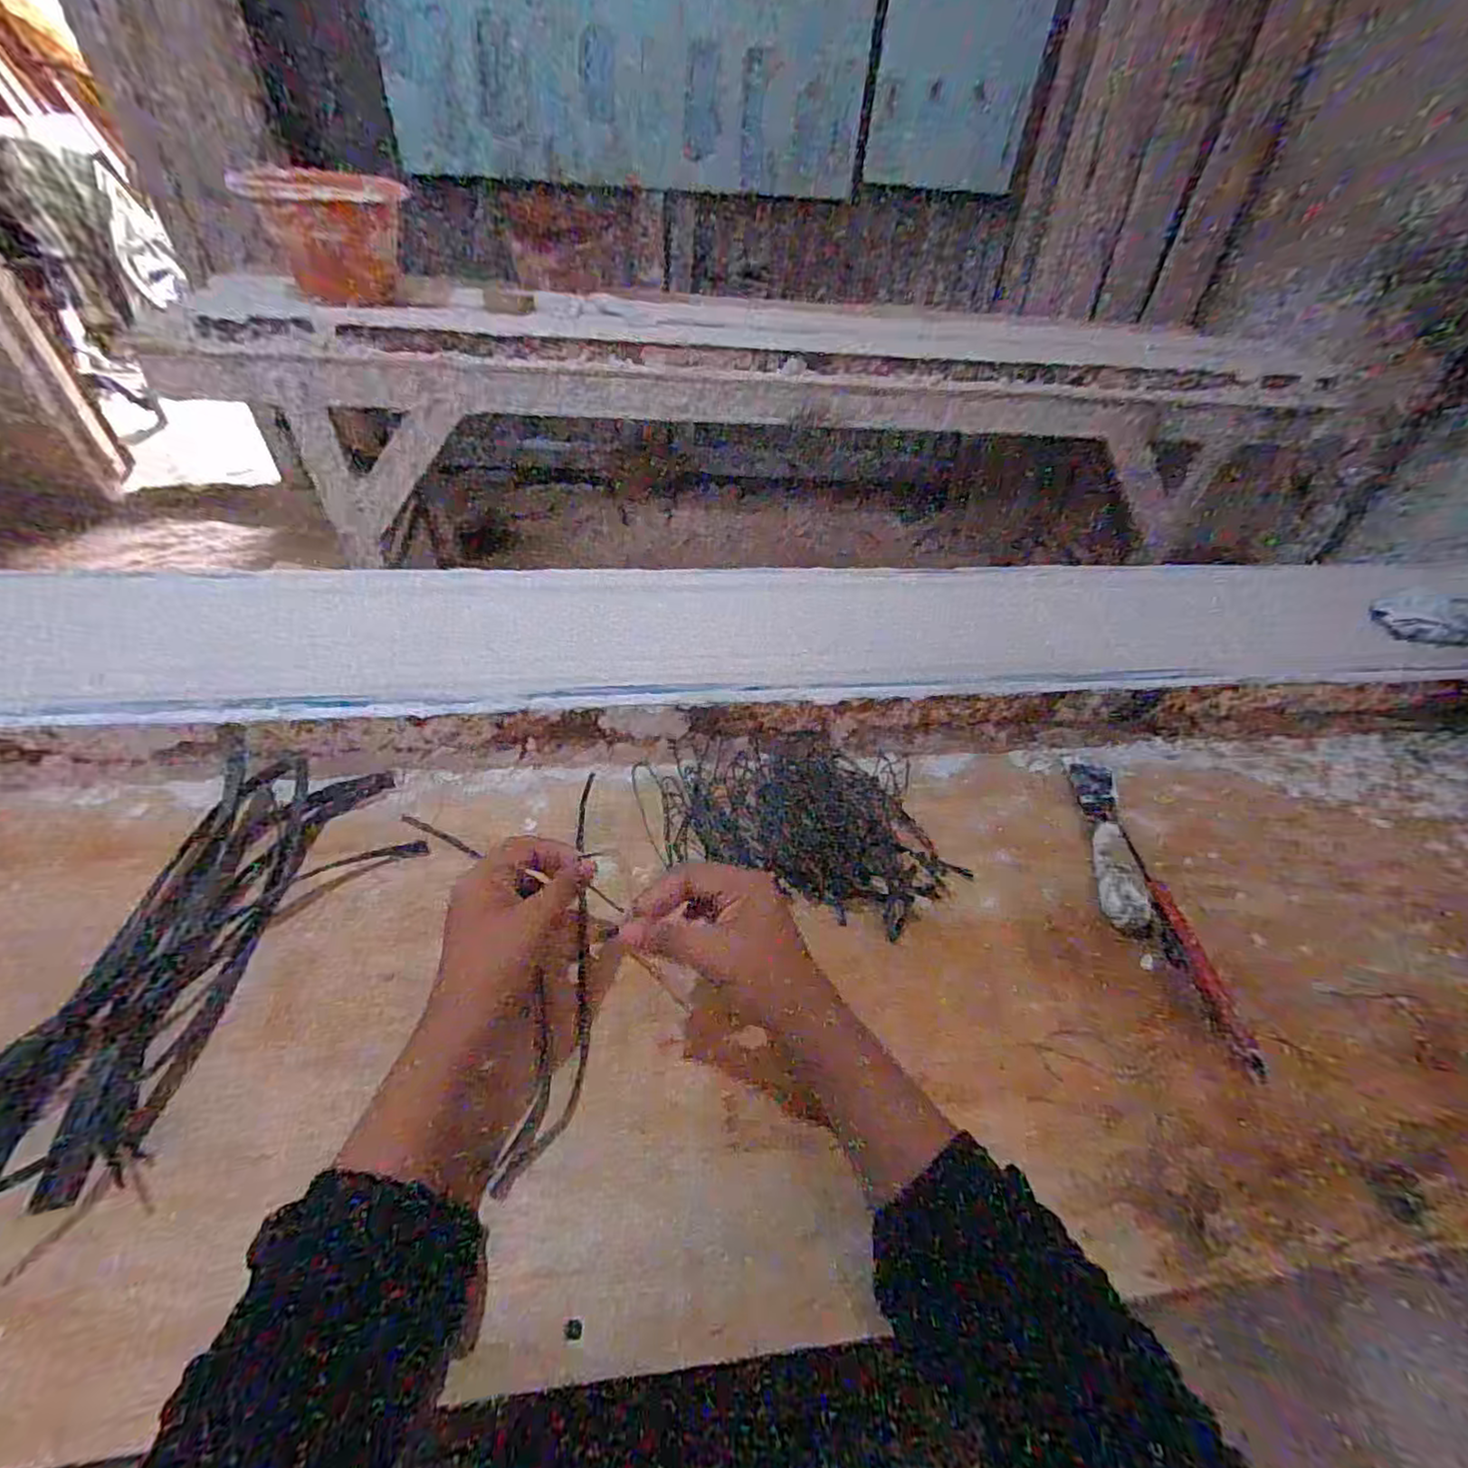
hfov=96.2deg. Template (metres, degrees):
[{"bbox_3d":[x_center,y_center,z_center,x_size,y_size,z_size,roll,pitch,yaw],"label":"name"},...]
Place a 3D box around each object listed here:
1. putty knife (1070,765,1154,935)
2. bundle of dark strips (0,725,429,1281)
[{"bbox_3d":[0.306,0.081,0.534,0.033,0.017,0.168,12,47,6],"label":"putty knife"},{"bbox_3d":[-0.338,0.133,0.415,0.148,0.033,0.296,9,47,3],"label":"bundle of dark strips"}]

